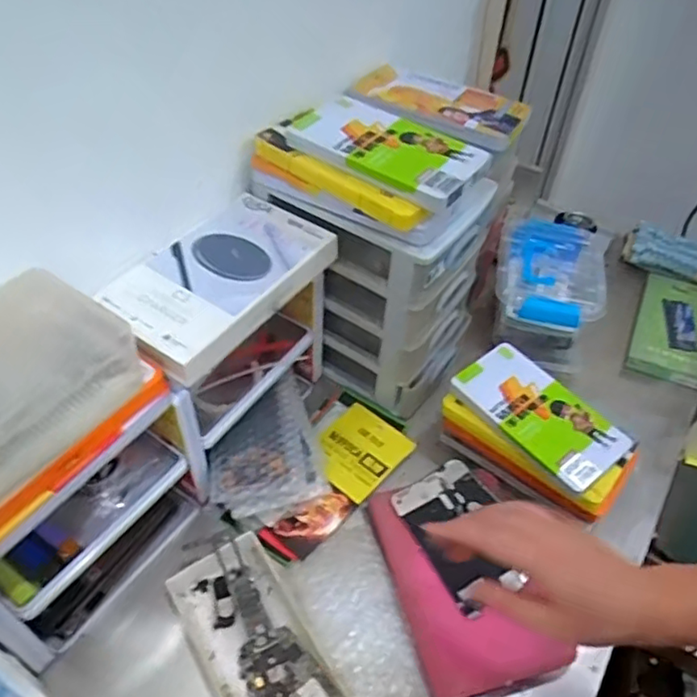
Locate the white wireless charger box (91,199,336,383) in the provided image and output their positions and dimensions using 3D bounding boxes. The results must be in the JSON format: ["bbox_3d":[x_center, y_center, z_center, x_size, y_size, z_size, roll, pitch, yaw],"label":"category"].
[{"bbox_3d":[-0.119,-0.066,0.577,0.124,0.029,0.210,27,52,21],"label":"white wireless charger box"}]

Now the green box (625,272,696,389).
[{"bbox_3d":[0.456,-0.035,0.852,0.109,0.029,0.203,20,50,16],"label":"green box"}]

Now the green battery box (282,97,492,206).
[{"bbox_3d":[0.036,-0.195,0.585,0.185,0.016,0.102,29,52,22],"label":"green battery box"}]

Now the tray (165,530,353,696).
[{"bbox_3d":[-0.086,0.261,0.556,0.098,0.031,0.183,-25,53,-23],"label":"tray"}]

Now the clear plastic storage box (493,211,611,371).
[{"bbox_3d":[0.256,-0.072,0.814,0.129,0.102,0.170,12,48,9],"label":"clear plastic storage box"}]

